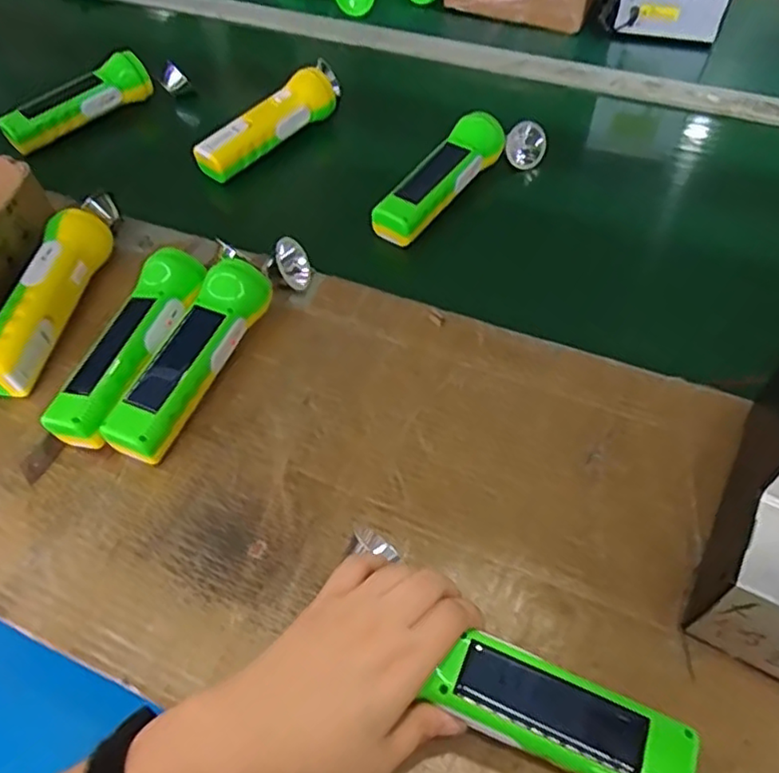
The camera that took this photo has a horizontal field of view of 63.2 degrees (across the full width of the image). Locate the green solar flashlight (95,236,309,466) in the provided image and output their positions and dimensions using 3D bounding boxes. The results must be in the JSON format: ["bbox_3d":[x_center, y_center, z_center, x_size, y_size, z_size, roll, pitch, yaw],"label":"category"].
[{"bbox_3d":[-0.136,-0.039,0.487,0.046,0.047,0.217,20,56,18],"label":"green solar flashlight"}]

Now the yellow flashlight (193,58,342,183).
[{"bbox_3d":[-0.116,-0.291,0.682,0.054,0.062,0.217,30,59,21],"label":"yellow flashlight"}]

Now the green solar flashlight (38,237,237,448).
[{"bbox_3d":[-0.188,-0.041,0.485,0.057,0.052,0.198,21,56,16],"label":"green solar flashlight"}]

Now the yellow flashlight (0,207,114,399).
[{"bbox_3d":[-0.275,-0.073,0.512,0.037,0.056,0.171,7,54,6],"label":"yellow flashlight"}]

